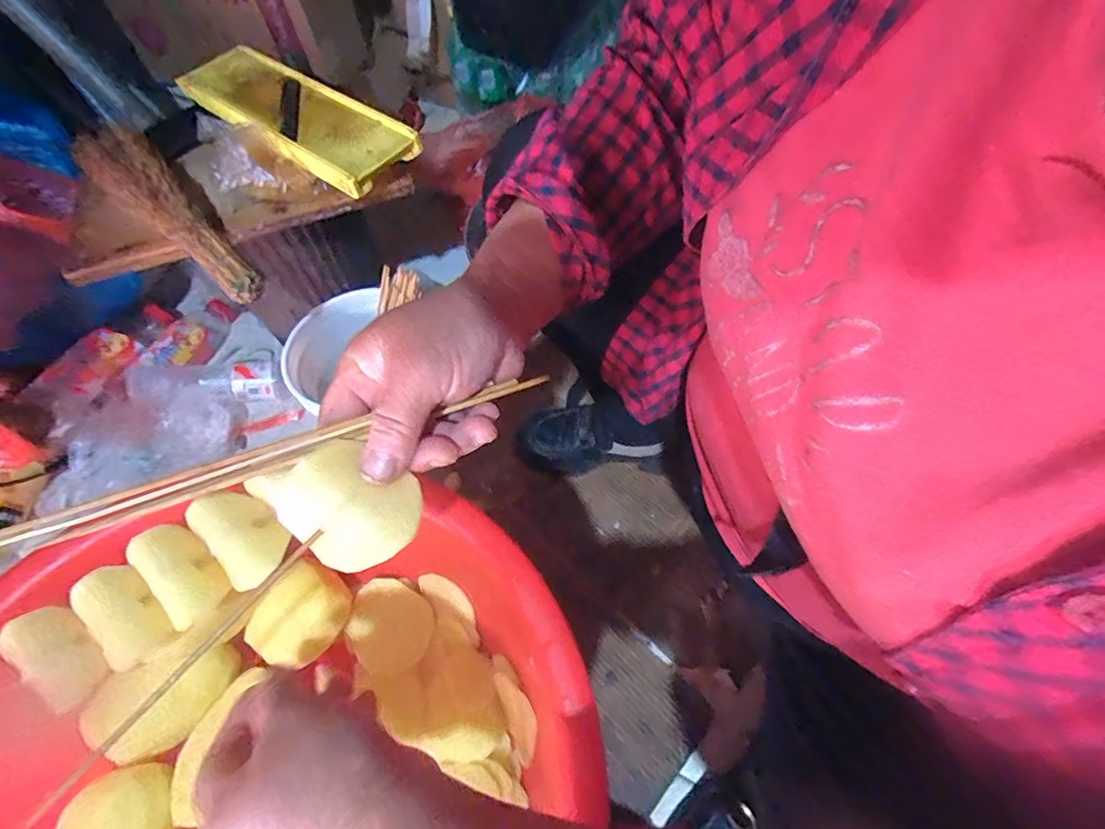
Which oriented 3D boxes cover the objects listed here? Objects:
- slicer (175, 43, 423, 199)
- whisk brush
[{"bbox_3d":[-0.301,-0.351,0.569,0.311,0.030,0.106,34,66,19],"label":"slicer"},{"bbox_3d":[-0.408,-0.223,0.517,0.336,0.047,0.071,38,68,20],"label":"whisk brush"}]

